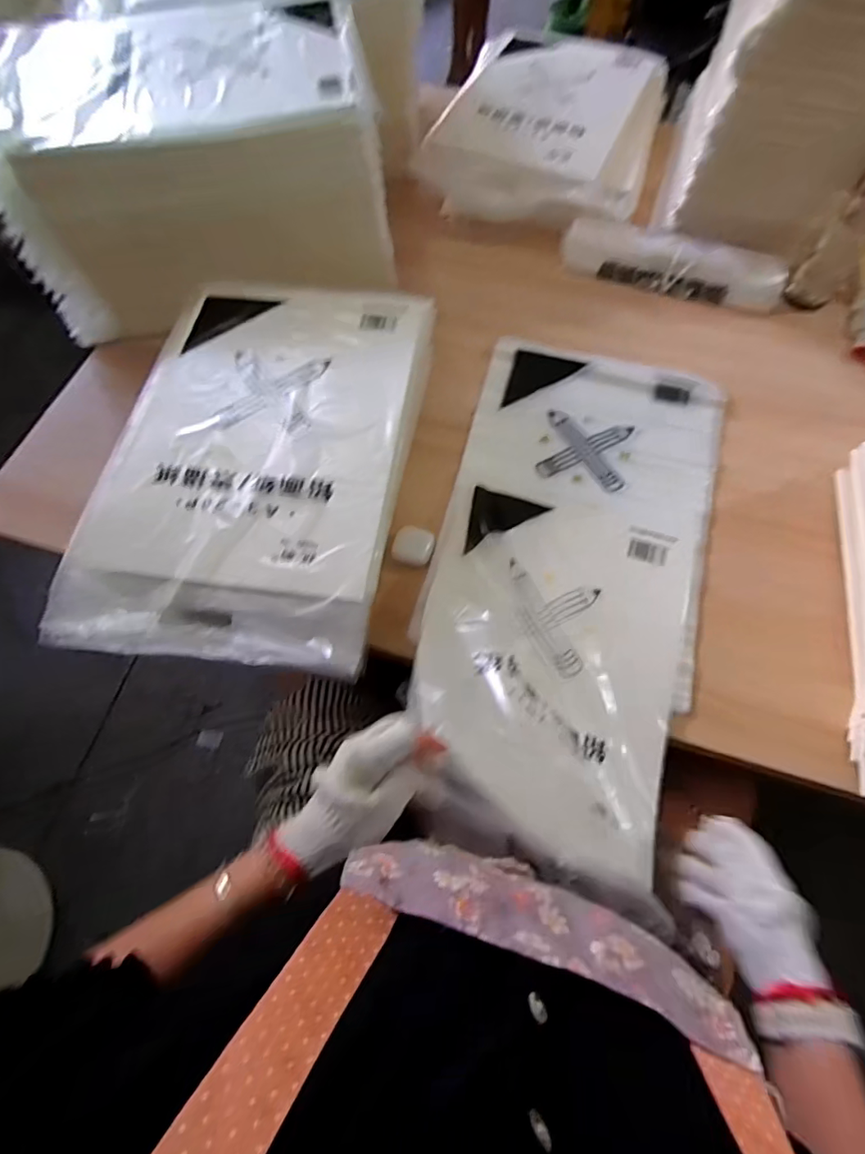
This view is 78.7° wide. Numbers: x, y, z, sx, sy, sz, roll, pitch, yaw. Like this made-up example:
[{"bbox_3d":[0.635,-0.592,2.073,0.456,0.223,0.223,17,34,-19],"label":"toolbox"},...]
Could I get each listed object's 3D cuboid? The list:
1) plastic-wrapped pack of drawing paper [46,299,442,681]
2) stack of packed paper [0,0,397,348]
[{"bbox_3d":[-0.194,-0.145,0.602,0.319,0.052,0.475,7,69,5],"label":"plastic-wrapped pack of drawing paper"},{"bbox_3d":[-0.331,-0.603,0.777,0.508,0.260,0.336,-7,66,-3],"label":"stack of packed paper"}]

